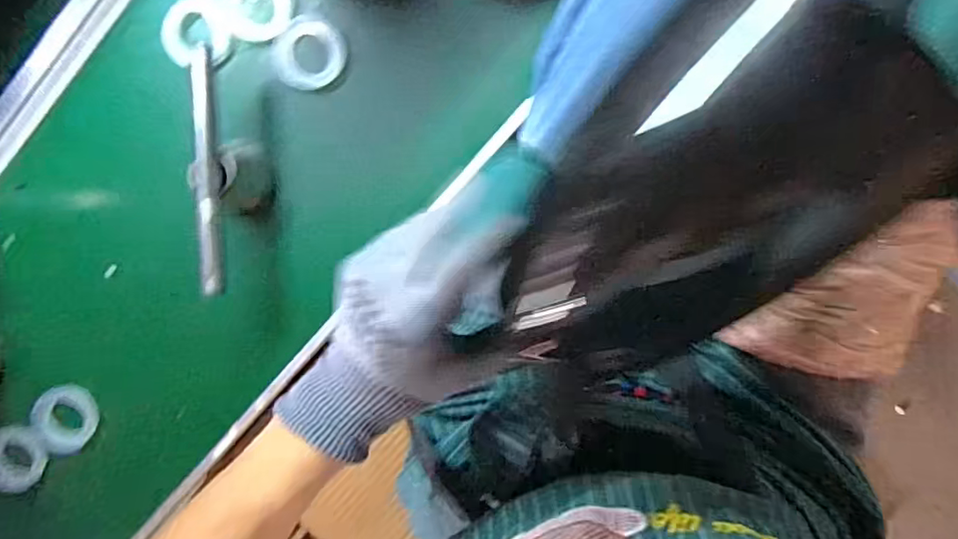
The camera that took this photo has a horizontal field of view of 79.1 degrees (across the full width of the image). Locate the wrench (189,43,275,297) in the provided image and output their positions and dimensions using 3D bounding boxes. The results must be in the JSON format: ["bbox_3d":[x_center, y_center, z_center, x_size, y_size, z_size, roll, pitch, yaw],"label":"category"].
[{"bbox_3d":[-0.211,-0.081,0.498,0.034,0.071,0.194,0,96,6],"label":"wrench"}]

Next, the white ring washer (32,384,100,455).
[{"bbox_3d":[-0.411,0.149,0.576,0.070,0.019,0.062,-31,92,8],"label":"white ring washer"}]

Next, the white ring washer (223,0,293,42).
[{"bbox_3d":[-0.192,-0.233,0.511,0.060,0.013,0.061,1,96,6],"label":"white ring washer"}]

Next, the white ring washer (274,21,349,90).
[{"bbox_3d":[-0.148,-0.189,0.513,0.057,0.011,0.062,1,96,6],"label":"white ring washer"}]

